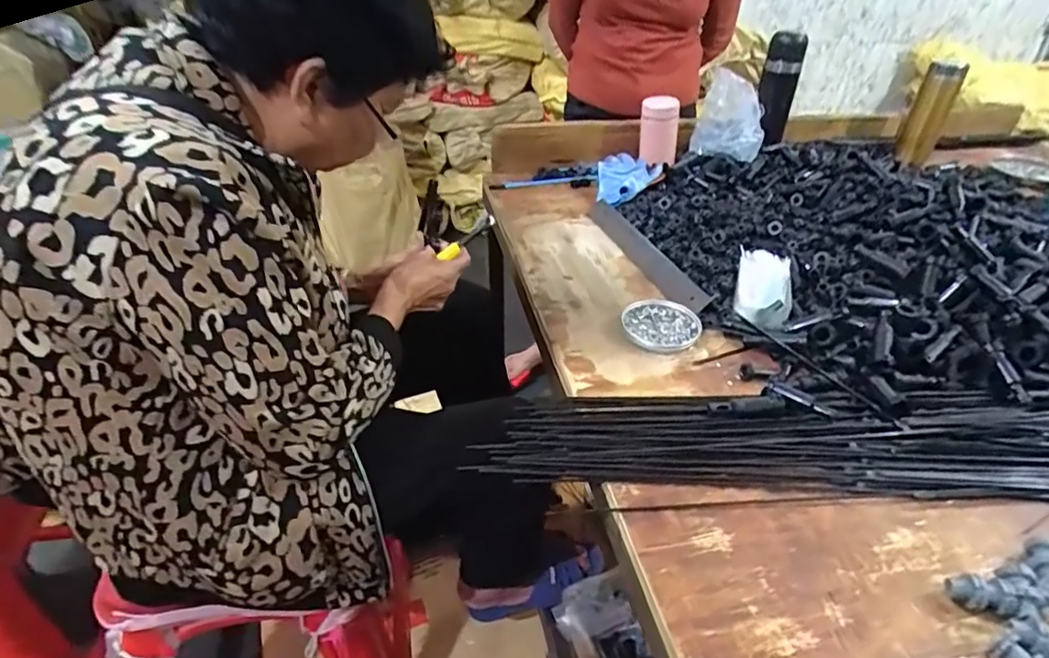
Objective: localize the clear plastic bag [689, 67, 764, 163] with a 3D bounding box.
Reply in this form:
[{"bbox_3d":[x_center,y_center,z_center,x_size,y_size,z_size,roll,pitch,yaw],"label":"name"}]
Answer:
[{"bbox_3d":[0.384,-0.396,1.074,0.117,0.116,0.203,12,37,16],"label":"clear plastic bag"}]

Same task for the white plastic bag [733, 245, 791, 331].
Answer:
[{"bbox_3d":[0.297,-0.050,0.722,0.064,0.035,0.156,13,37,16],"label":"white plastic bag"}]

